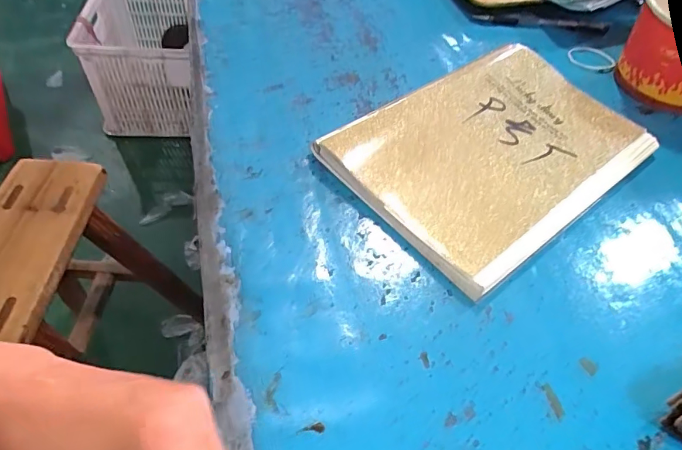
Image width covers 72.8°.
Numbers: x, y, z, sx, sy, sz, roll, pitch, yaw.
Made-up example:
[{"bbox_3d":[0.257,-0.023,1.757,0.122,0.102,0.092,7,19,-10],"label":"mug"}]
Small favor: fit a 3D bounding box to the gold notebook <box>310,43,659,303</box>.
[{"bbox_3d":[0.130,-0.066,0.383,0.248,0.025,0.170,-31,60,-26],"label":"gold notebook"}]

